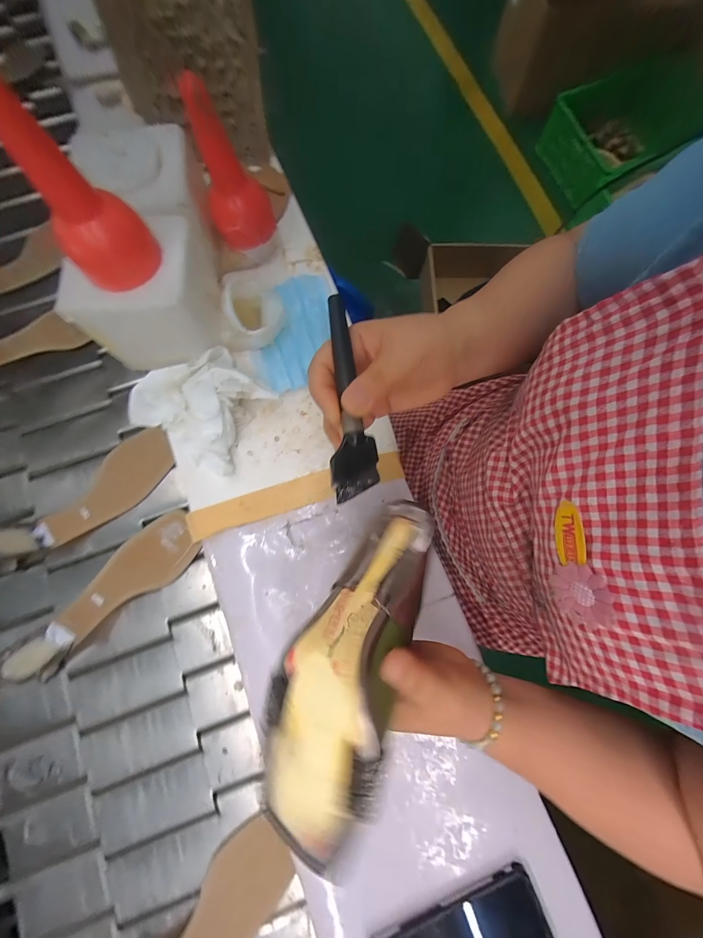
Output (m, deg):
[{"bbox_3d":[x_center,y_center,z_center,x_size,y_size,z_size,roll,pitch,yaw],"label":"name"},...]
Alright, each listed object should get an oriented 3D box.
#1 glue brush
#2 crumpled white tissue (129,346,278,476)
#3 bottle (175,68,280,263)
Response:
[{"bbox_3d":[-0.001,-0.049,0.209,0.029,0.012,0.134,-4,79,0],"label":"glue brush"},{"bbox_3d":[-0.163,-0.074,0.365,0.130,0.050,0.124,34,79,8],"label":"crumpled white tissue"},{"bbox_3d":[-0.125,-0.300,0.344,0.066,0.153,0.051,-21,75,-5],"label":"bottle"}]

